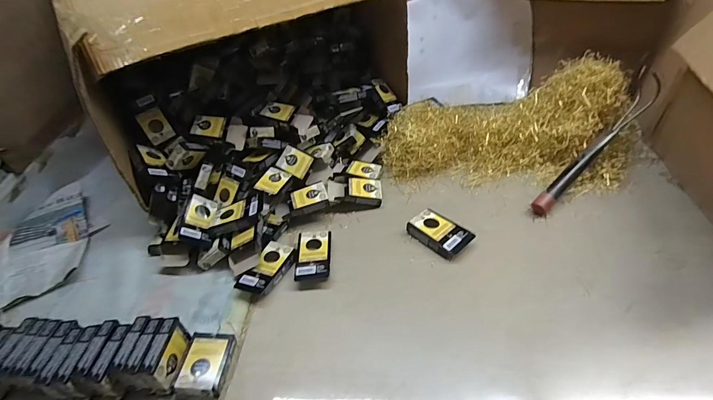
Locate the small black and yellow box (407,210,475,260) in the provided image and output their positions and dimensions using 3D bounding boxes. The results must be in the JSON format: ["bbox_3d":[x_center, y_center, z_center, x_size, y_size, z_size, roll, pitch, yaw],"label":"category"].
[{"bbox_3d":[0.134,0.052,0.584,0.059,0.020,0.092,-32,46,-26],"label":"small black and yellow box"}]

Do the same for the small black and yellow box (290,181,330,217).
[{"bbox_3d":[-0.085,-0.004,0.638,0.066,0.017,0.053,-14,41,-8],"label":"small black and yellow box"}]

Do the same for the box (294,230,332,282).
[{"bbox_3d":[-0.068,0.090,0.578,0.054,0.021,0.089,-5,40,2],"label":"box"}]

